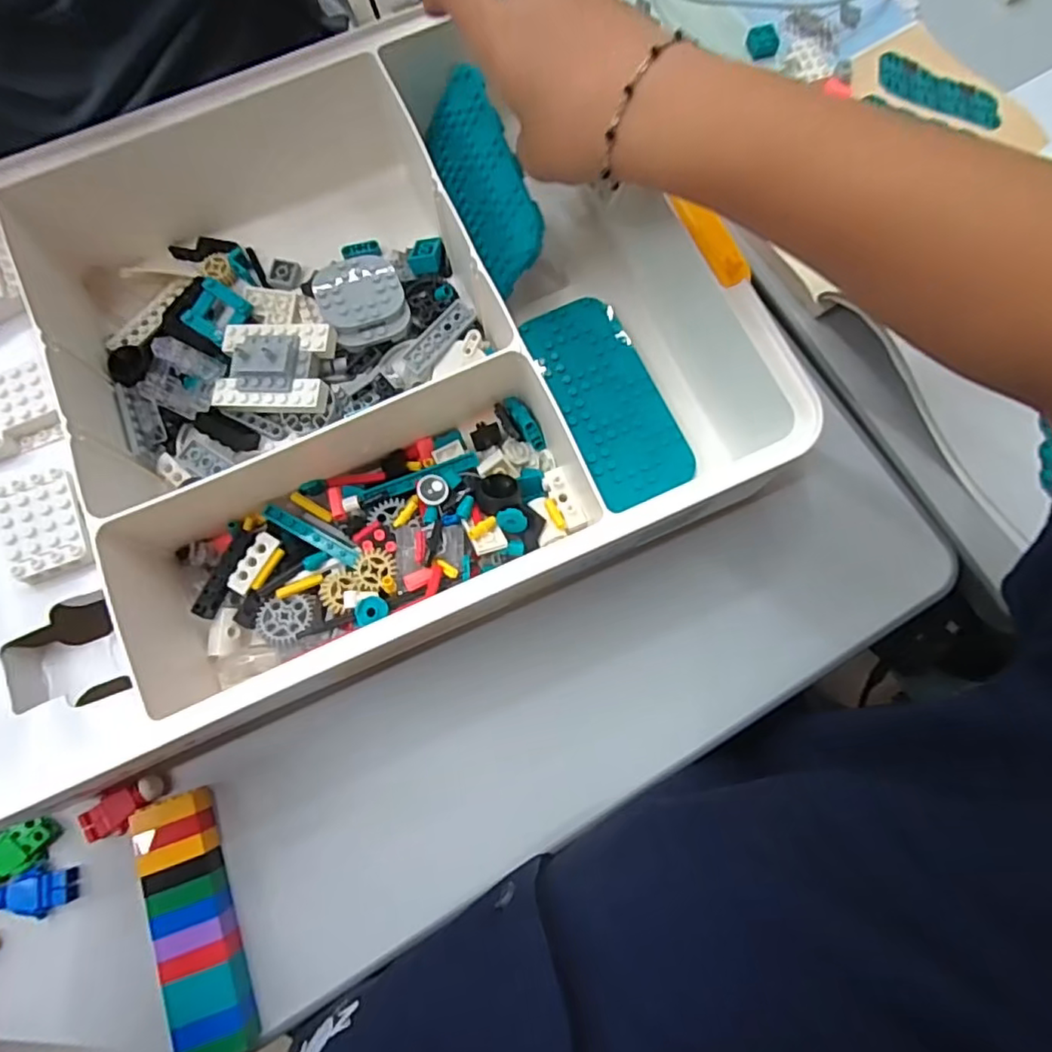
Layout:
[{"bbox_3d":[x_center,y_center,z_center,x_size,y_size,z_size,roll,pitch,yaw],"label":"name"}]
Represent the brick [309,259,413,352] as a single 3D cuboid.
[{"bbox_3d":[-0.094,-0.129,0.347,0.044,0.018,0.057,-23,78,-5],"label":"brick"}]

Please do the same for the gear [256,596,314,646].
[{"bbox_3d":[-0.119,0.045,0.296,0.025,0.005,0.024,-44,81,-9],"label":"gear"}]

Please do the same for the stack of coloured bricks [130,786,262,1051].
[{"bbox_3d":[-0.159,0.190,0.289,0.033,0.019,0.116,-19,78,-4],"label":"stack of coloured bricks"}]

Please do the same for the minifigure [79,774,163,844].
[{"bbox_3d":[-0.203,0.143,0.304,0.040,0.010,0.021,-22,78,-5],"label":"minifigure"}]

